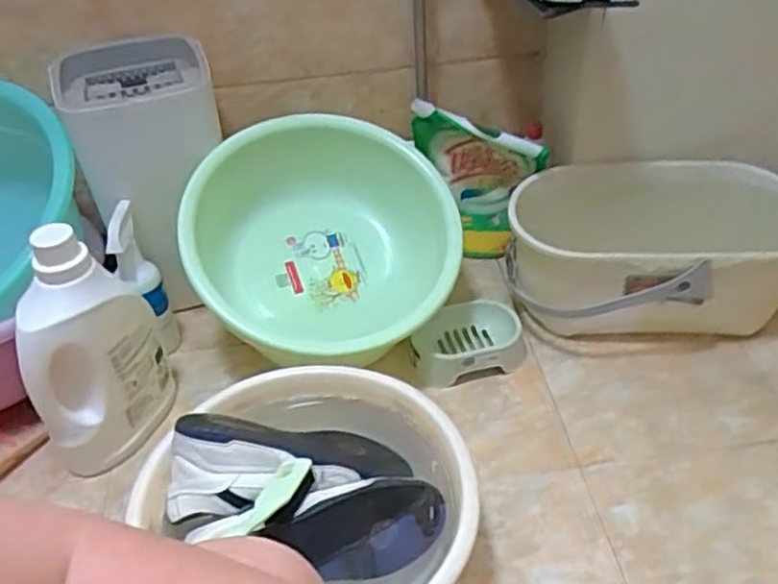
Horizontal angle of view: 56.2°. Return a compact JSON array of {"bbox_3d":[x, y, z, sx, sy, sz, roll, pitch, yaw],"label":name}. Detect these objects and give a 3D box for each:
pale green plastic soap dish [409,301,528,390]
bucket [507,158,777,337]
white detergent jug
[{"bbox_3d":[0.113,0.073,1.059,0.168,0.045,0.111,-12,41,-8],"label":"pale green plastic soap dish"},{"bbox_3d":[0.380,-0.057,1.055,0.400,0.187,0.229,-8,45,14],"label":"bucket"},{"bbox_3d":[-0.374,0.064,0.904,0.163,0.302,0.139,-20,42,-17],"label":"white detergent jug"}]

